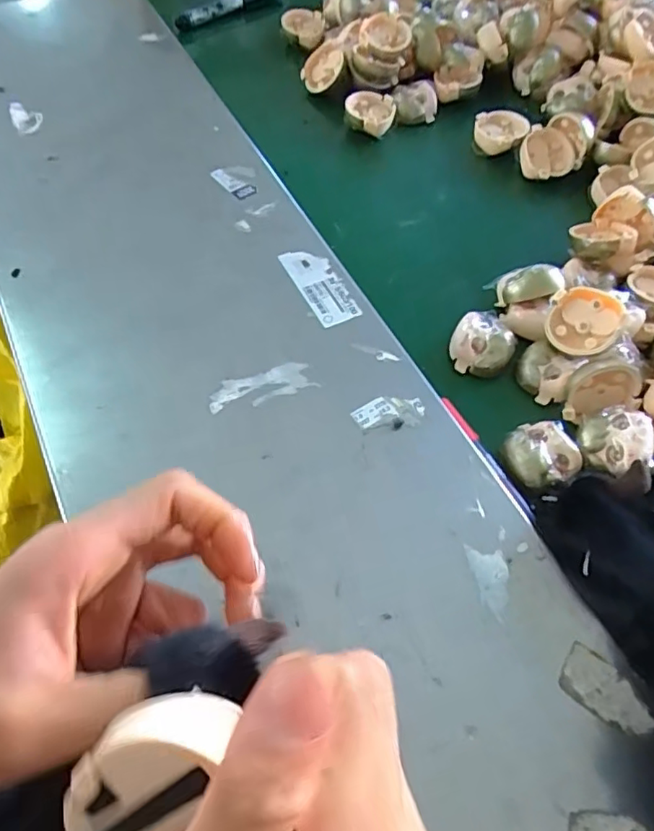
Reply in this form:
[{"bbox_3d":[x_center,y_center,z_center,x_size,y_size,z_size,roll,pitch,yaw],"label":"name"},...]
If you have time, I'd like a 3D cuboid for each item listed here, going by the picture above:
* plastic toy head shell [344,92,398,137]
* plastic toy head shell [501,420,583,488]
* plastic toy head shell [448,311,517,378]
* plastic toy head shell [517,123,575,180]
[{"bbox_3d":[0.042,-0.293,0.557,0.048,0.026,0.050,8,59,3],"label":"plastic toy head shell"},{"bbox_3d":[0.140,0.025,0.370,0.044,0.016,0.044,1,59,-1],"label":"plastic toy head shell"},{"bbox_3d":[0.115,-0.053,0.418,0.045,0.021,0.043,10,59,4],"label":"plastic toy head shell"},{"bbox_3d":[0.205,-0.243,0.525,0.048,0.015,0.049,12,86,1],"label":"plastic toy head shell"}]

